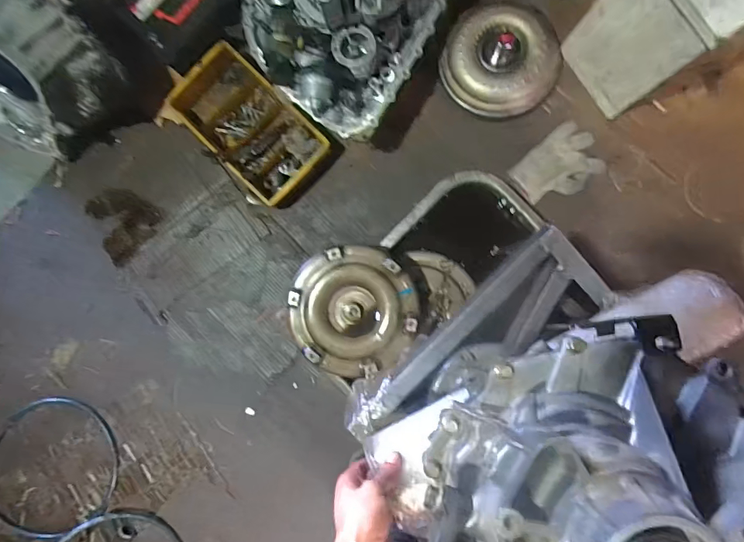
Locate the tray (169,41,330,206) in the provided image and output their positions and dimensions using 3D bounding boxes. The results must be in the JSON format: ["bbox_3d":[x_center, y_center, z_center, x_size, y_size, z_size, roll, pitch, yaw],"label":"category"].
[{"bbox_3d":[-0.300,-0.346,1.046,0.387,0.091,0.219,45,92,6],"label":"tray"}]

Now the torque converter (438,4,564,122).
[{"bbox_3d":[0.294,-0.474,0.982,0.264,0.111,0.239,20,89,5],"label":"torque converter"}]

